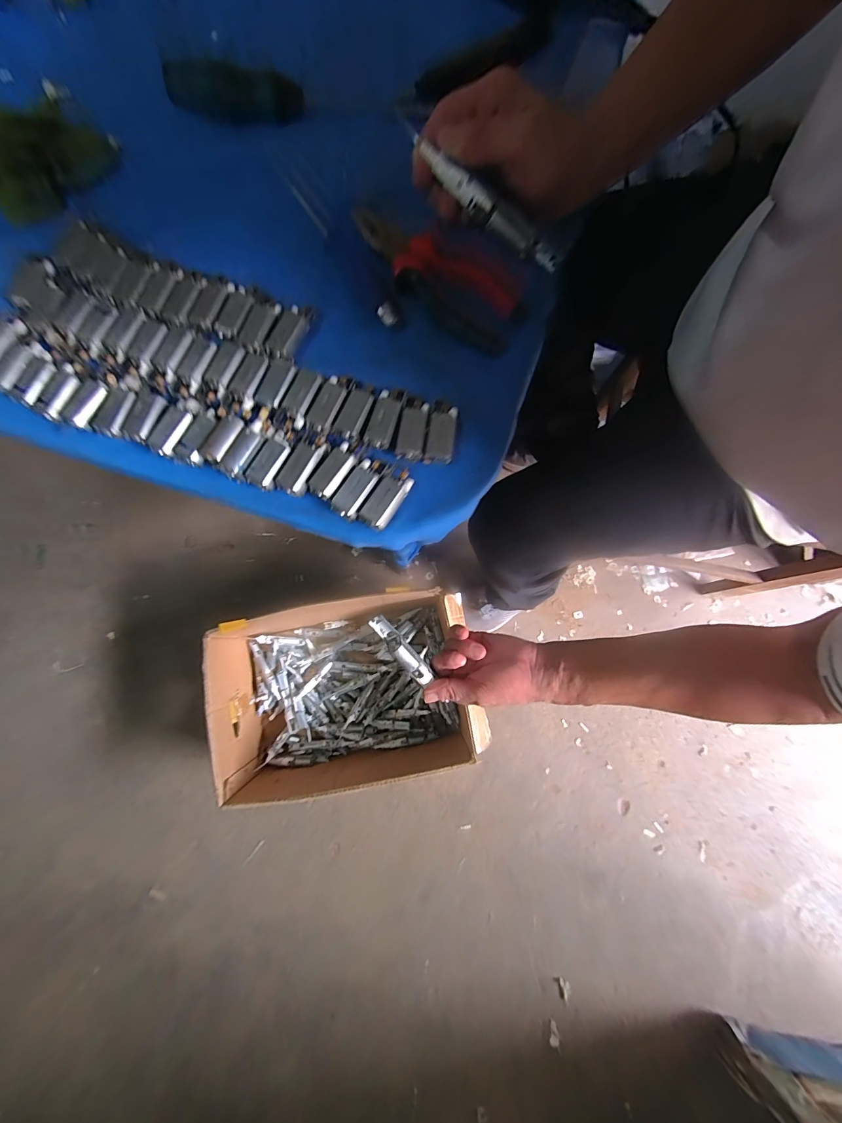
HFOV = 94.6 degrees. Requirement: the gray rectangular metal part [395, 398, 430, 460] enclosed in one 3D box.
[{"bbox_3d":[-0.006,-0.096,0.274,0.019,0.004,0.045,8,77,0],"label":"gray rectangular metal part"}]

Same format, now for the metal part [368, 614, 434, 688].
[{"bbox_3d":[-0.017,0.089,0.380,0.018,0.016,0.087,-40,104,-9],"label":"metal part"}]

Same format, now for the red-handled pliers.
[{"bbox_3d":[0.008,-0.218,0.294,0.150,0.014,0.053,38,79,7],"label":"red-handled pliers"}]

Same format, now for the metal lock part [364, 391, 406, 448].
[{"bbox_3d":[-0.025,-0.104,0.275,0.019,0.004,0.045,17,78,2],"label":"metal lock part"}]

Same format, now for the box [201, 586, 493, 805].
[{"bbox_3d":[-0.146,0.249,0.774,0.489,0.207,0.312,-11,78,-4],"label":"box"}]

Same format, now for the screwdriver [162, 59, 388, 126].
[{"bbox_3d":[-0.122,-0.398,0.328,0.171,0.030,0.025,-4,78,-3],"label":"screwdriver"}]

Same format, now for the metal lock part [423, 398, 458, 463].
[{"bbox_3d":[0.015,-0.093,0.275,0.020,0.006,0.046,10,77,1],"label":"metal lock part"}]

